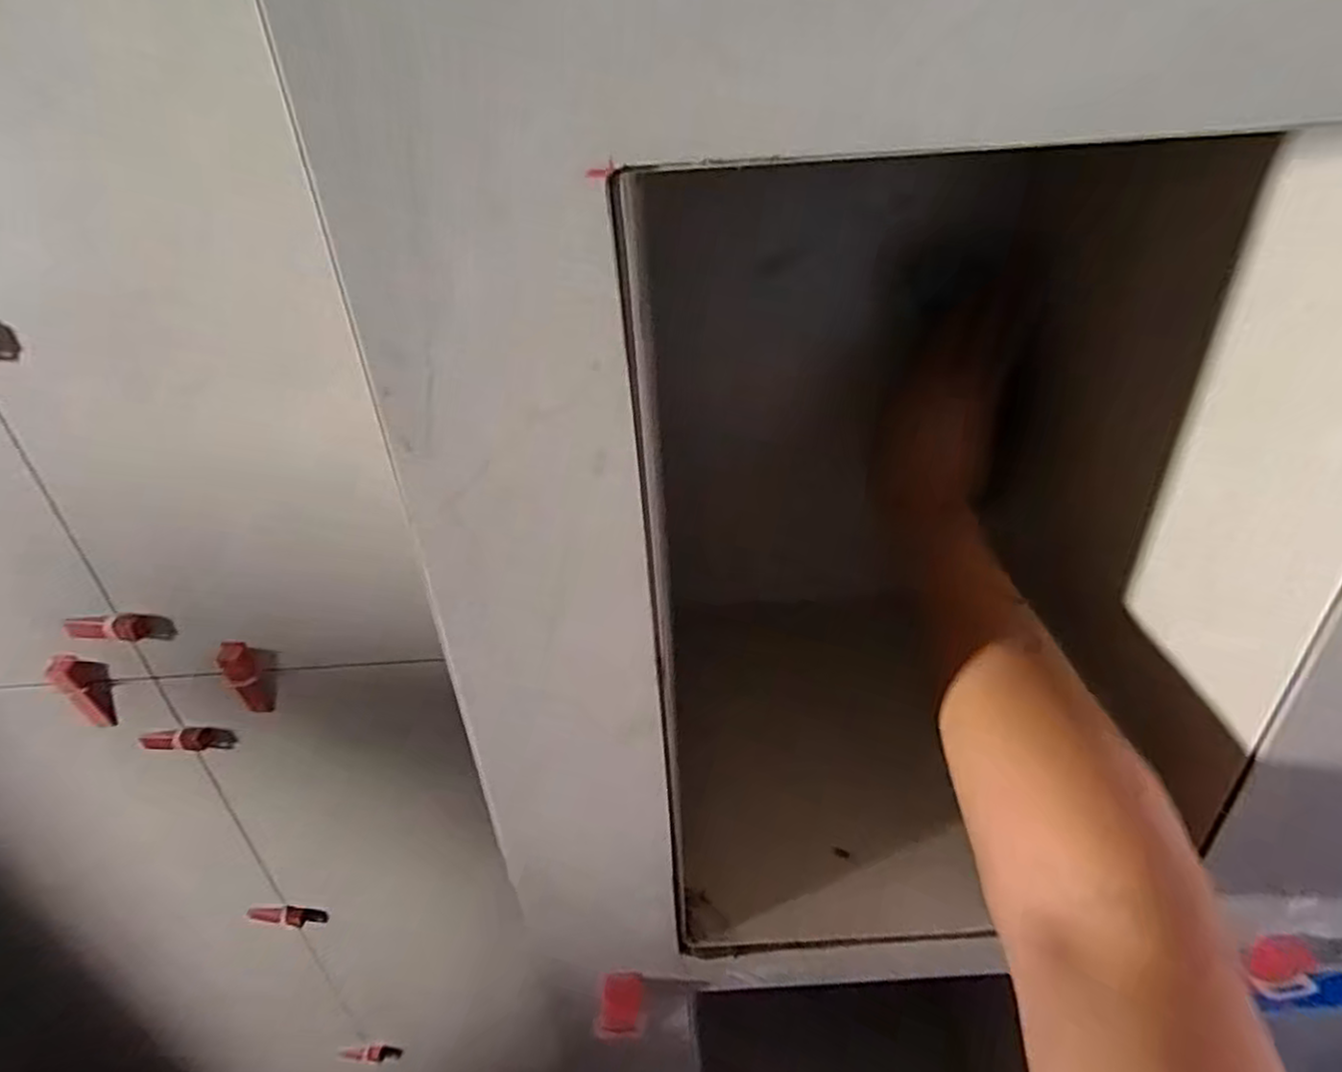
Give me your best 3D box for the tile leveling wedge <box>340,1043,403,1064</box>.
[{"bbox_3d":[-0.447,0.774,1.033,0.086,0.022,0.016,12,26,-18],"label":"tile leveling wedge"}]

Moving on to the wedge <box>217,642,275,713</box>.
[{"bbox_3d":[-0.404,0.139,0.659,0.027,0.082,0.024,-9,31,-9],"label":"wedge"}]

